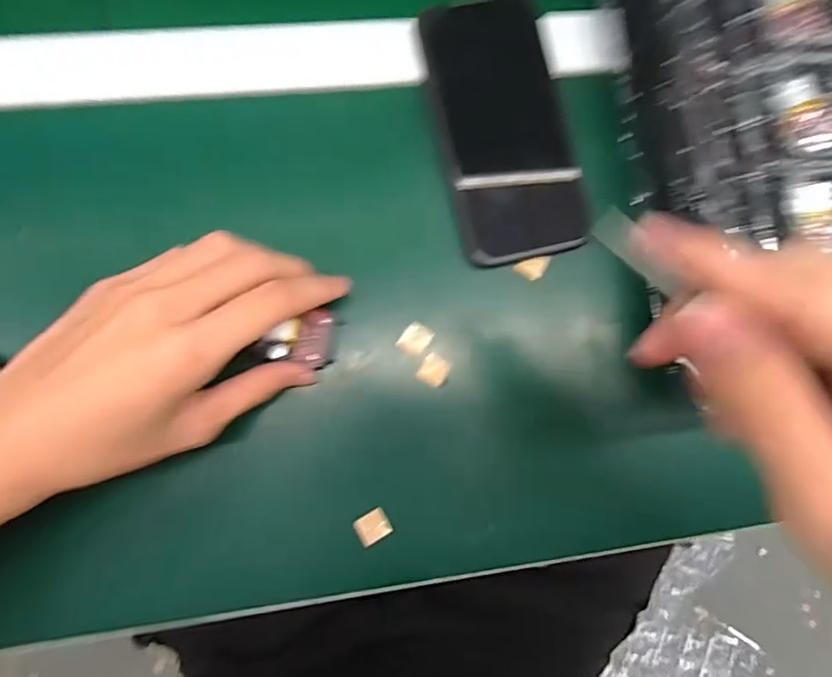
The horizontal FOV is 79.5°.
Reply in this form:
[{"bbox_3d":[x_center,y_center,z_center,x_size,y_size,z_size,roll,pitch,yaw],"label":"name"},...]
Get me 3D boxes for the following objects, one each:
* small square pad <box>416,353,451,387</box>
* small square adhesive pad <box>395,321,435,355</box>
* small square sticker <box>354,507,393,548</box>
[{"bbox_3d":[0.011,0.019,0.297,0.016,0.004,0.017,31,81,-1],"label":"small square pad"},{"bbox_3d":[0.000,0.000,0.296,0.016,0.004,0.017,34,81,0],"label":"small square adhesive pad"},{"bbox_3d":[-0.024,0.107,0.283,0.018,0.004,0.015,-27,86,-8],"label":"small square sticker"}]

